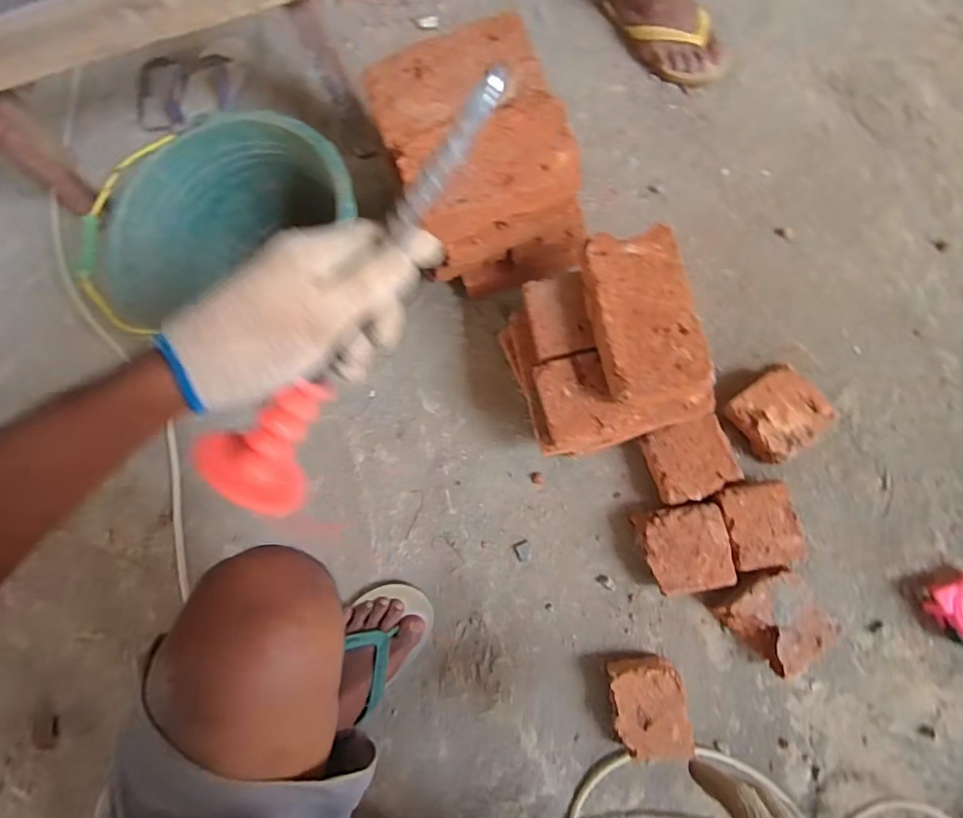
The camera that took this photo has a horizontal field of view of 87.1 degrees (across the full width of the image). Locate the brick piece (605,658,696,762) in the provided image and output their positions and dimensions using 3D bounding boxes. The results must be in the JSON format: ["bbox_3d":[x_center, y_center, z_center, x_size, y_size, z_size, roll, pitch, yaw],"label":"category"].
[{"bbox_3d":[0.212,0.378,0.646,0.091,0.053,0.104,-7,79,4],"label":"brick piece"}]

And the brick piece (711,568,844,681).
[{"bbox_3d":[0.380,0.270,0.648,0.107,0.050,0.106,-39,78,-1],"label":"brick piece"}]

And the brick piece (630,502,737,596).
[{"bbox_3d":[0.273,0.190,0.686,0.107,0.052,0.110,-10,79,3],"label":"brick piece"}]

